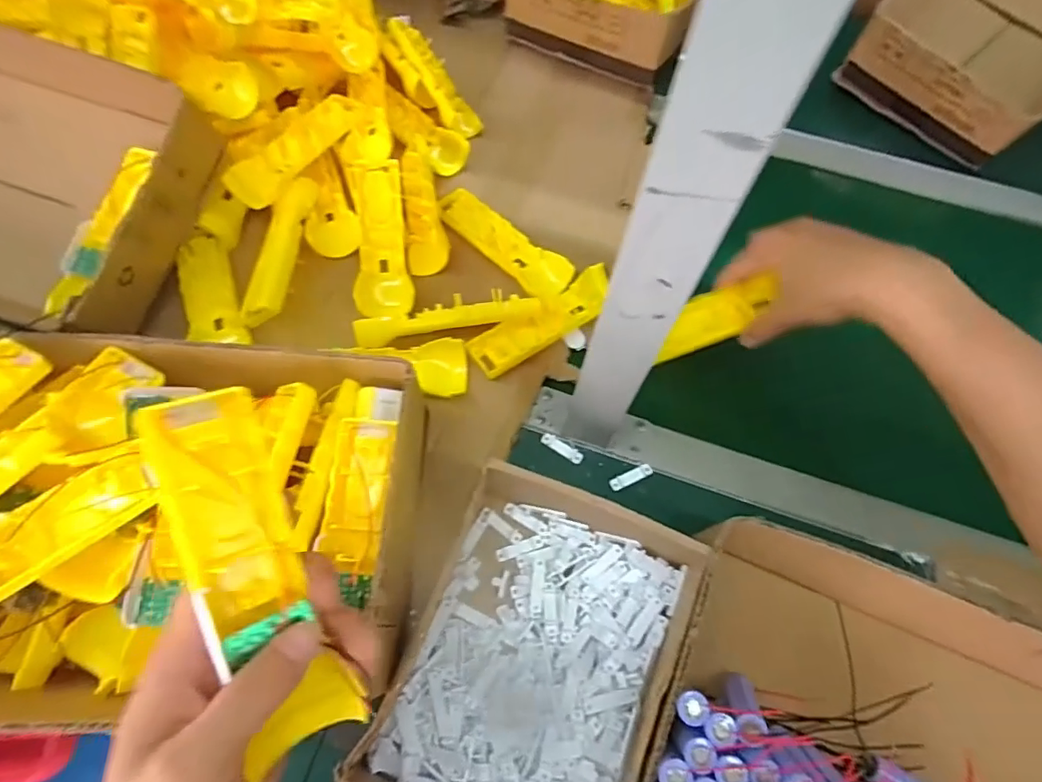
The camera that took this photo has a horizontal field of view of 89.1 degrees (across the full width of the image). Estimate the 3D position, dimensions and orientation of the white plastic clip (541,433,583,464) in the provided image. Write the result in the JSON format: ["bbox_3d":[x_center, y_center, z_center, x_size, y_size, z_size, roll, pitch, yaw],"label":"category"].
[{"bbox_3d":[0.035,0.048,0.452,0.039,0.004,0.011,32,67,12],"label":"white plastic clip"}]

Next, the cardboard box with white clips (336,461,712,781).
[{"bbox_3d":[0.015,0.170,0.351,0.162,0.058,0.220,20,65,7],"label":"cardboard box with white clips"}]

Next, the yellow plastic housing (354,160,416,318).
[{"bbox_3d":[-0.135,-0.151,0.509,0.050,0.032,0.166,-6,64,-6],"label":"yellow plastic housing"}]

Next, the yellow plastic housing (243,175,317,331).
[{"bbox_3d":[-0.224,-0.135,0.490,0.037,0.023,0.167,3,64,-1],"label":"yellow plastic housing"}]

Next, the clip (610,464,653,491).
[{"bbox_3d":[0.093,0.072,0.447,0.038,0.004,0.011,-22,67,-13],"label":"clip"}]

